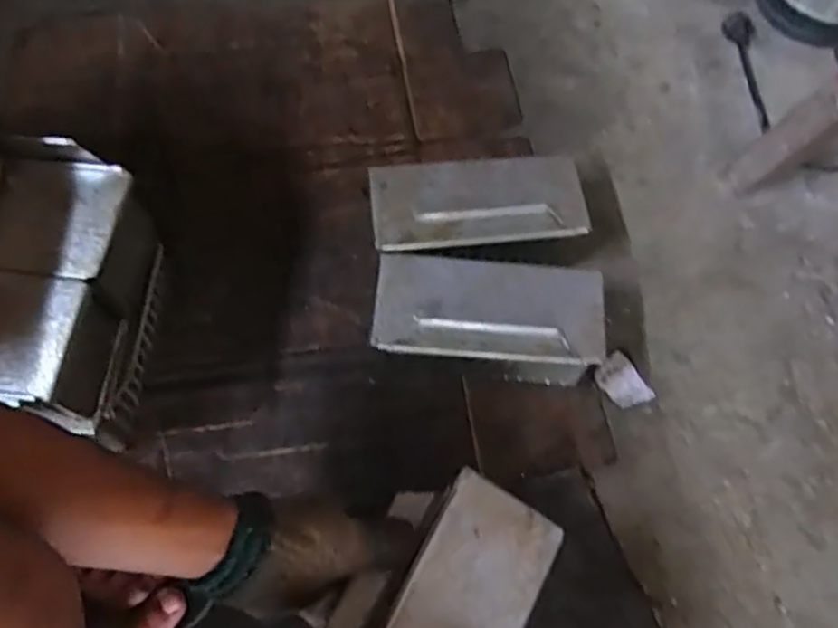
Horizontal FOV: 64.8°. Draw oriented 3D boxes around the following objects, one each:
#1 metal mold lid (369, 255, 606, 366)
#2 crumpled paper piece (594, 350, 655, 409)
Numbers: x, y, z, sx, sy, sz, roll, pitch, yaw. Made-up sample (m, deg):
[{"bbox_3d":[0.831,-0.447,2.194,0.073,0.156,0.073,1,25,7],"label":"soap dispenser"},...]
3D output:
[{"bbox_3d":[0.065,-0.006,0.594,0.205,0.019,0.095,4,65,0],"label":"metal mold lid"},{"bbox_3d":[0.204,0.069,0.657,0.043,0.006,0.054,-34,71,-16],"label":"crumpled paper piece"}]

